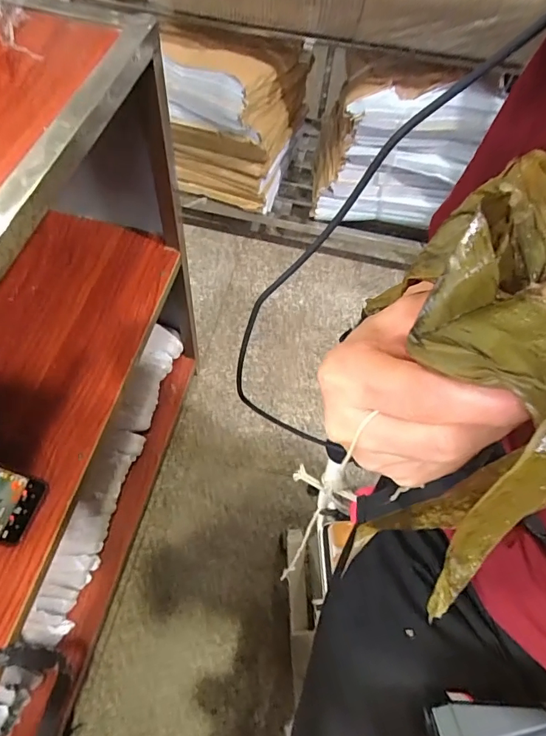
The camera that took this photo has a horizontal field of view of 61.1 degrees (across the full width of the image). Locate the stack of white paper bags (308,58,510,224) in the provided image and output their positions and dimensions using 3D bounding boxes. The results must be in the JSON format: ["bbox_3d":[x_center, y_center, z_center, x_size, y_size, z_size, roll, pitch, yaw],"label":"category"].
[{"bbox_3d":[0.303,-0.551,1.147,0.367,0.352,0.220,7,61,2],"label":"stack of white paper bags"}]

